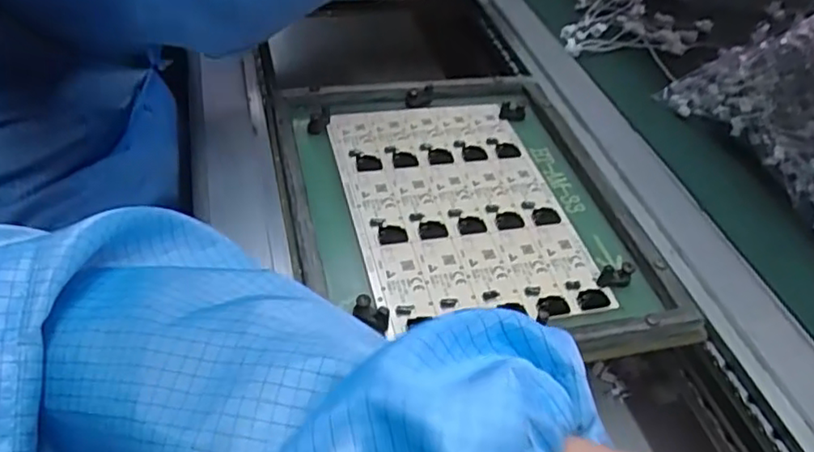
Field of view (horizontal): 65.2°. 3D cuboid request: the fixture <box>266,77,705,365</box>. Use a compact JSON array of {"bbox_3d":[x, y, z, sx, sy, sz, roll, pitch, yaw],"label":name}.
[{"bbox_3d":[0.028,-0.014,0.394,0.198,0.023,0.236,-6,46,-13],"label":"fixture"}]

